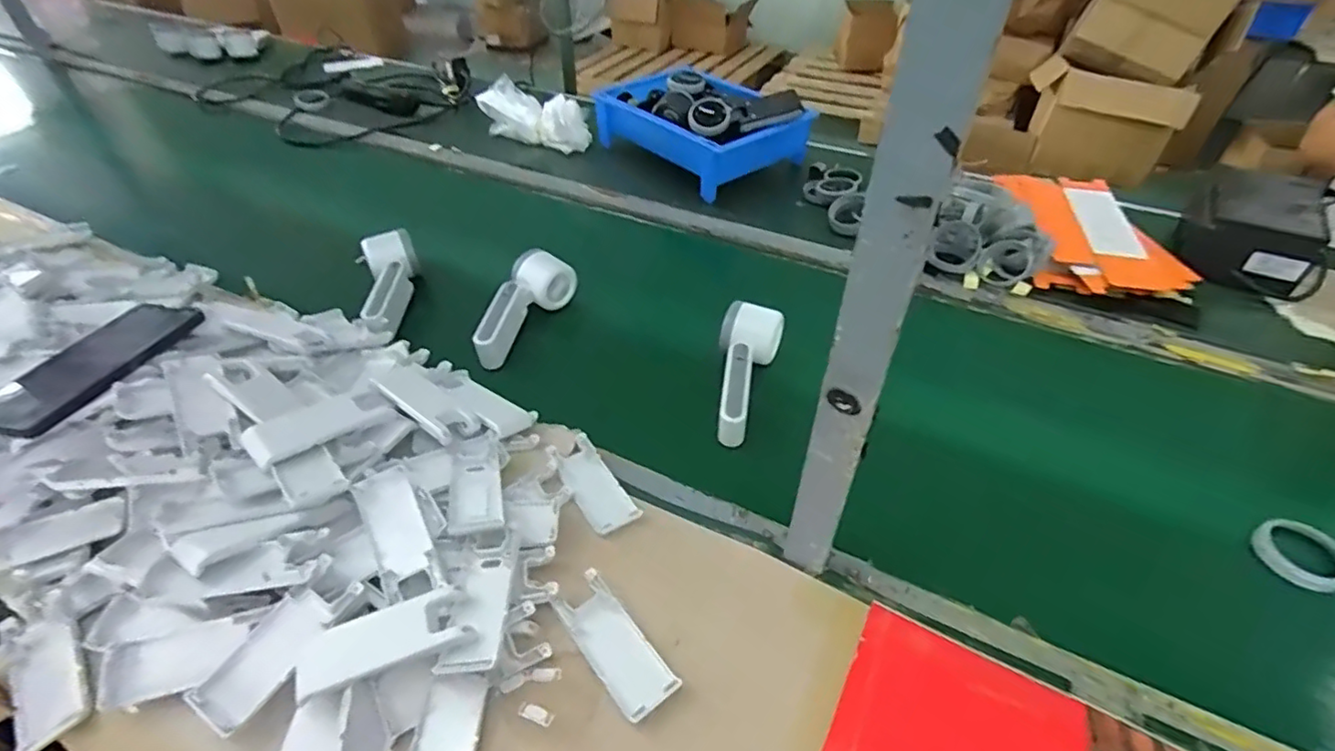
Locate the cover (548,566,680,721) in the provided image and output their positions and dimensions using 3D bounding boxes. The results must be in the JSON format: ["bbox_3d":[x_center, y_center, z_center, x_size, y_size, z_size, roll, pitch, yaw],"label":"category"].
[{"bbox_3d":[-0.037,0.182,0.416,0.039,0.018,0.102,-28,50,-26],"label":"cover"}]

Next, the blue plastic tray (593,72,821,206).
[{"bbox_3d":[0.043,-0.406,0.970,0.189,0.106,0.313,-28,50,-26],"label":"blue plastic tray"}]

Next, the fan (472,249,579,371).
[{"bbox_3d":[-0.165,-0.078,0.683,0.056,0.058,0.159,16,46,16],"label":"fan"}]

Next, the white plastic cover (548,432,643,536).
[{"bbox_3d":[-0.064,0.090,0.514,0.040,0.009,0.103,-24,48,-23],"label":"white plastic cover"}]

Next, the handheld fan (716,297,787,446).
[{"bbox_3d":[0.077,-0.005,0.604,0.061,0.051,0.152,9,44,9],"label":"handheld fan"}]

